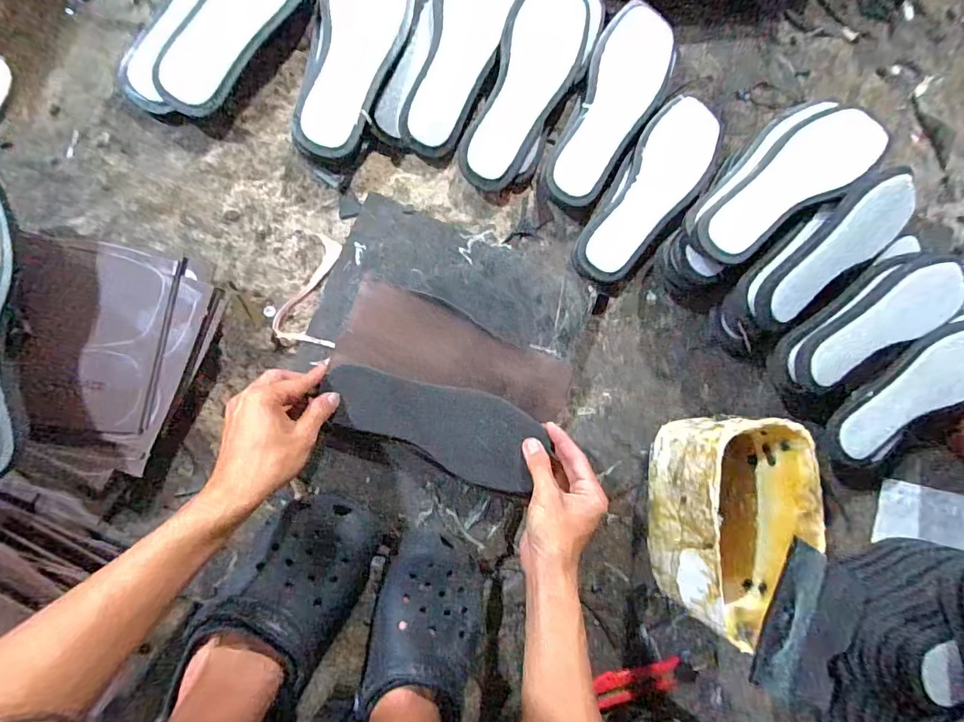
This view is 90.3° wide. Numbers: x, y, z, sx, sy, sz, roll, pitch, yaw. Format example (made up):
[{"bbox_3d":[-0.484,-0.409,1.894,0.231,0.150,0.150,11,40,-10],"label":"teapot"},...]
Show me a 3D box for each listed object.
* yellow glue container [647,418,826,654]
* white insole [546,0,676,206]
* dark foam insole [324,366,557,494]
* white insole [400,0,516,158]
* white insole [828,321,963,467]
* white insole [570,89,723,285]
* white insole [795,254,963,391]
[{"bbox_3d":[0.246,0.159,0.493,0.114,0.124,0.200,2,88,-12],"label":"yellow glue container"},{"bbox_3d":[0.146,-0.283,0.542,0.082,0.031,0.233,25,85,-8],"label":"white insole"},{"bbox_3d":[-0.047,0.063,0.495,0.223,0.029,0.087,21,86,-7],"label":"dark foam insole"},{"bbox_3d":[-0.025,-0.335,0.507,0.078,0.008,0.229,20,94,-8],"label":"white insole"},{"bbox_3d":[0.478,0.032,0.525,0.233,0.021,0.087,-29,94,-11],"label":"white insole"},{"bbox_3d":[0.192,-0.195,0.544,0.086,0.024,0.245,38,81,-8],"label":"white insole"},{"bbox_3d":[0.428,-0.045,0.505,0.230,0.012,0.078,-25,93,-11],"label":"white insole"}]

